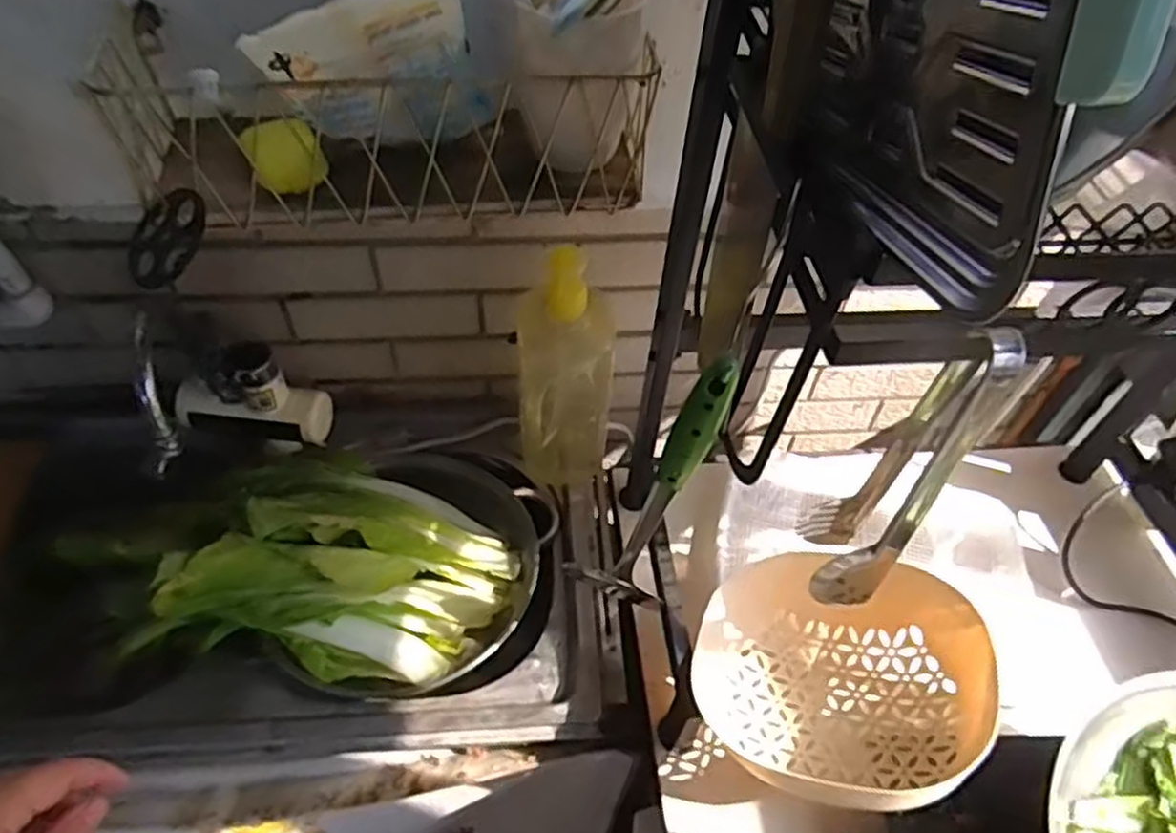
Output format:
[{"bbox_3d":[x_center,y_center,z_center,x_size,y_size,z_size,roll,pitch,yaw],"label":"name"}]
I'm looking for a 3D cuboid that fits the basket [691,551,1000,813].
[{"bbox_3d":[0.201,0.218,0.643,0.210,0.137,0.214,9,51,4],"label":"basket"}]

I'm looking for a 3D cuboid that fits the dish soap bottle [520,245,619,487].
[{"bbox_3d":[-0.025,-0.033,0.750,0.094,0.286,0.058,-5,51,-7],"label":"dish soap bottle"}]

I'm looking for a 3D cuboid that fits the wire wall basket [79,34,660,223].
[{"bbox_3d":[-0.128,-0.198,0.509,0.337,0.101,0.124,-5,51,-7],"label":"wire wall basket"}]

